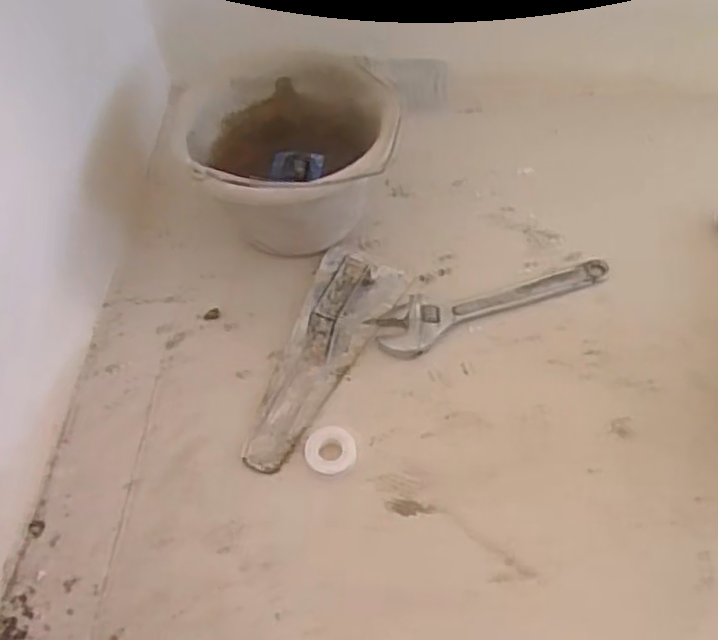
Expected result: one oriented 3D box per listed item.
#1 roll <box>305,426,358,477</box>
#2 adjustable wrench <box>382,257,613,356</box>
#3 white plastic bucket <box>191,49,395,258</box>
[{"bbox_3d":[-0.029,0.135,0.737,0.050,0.016,0.049,-2,55,3],"label":"roll"},{"bbox_3d":[0.159,-0.031,0.843,0.293,0.017,0.073,-21,57,-10],"label":"adjustable wrench"},{"bbox_3d":[-0.073,-0.191,0.877,0.225,0.170,0.234,-2,55,3],"label":"white plastic bucket"}]

